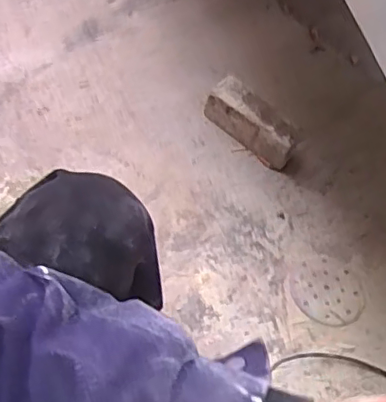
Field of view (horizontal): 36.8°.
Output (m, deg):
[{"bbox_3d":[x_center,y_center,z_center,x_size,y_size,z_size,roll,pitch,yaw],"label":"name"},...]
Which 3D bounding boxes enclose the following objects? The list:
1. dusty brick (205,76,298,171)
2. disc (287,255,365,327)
[{"bbox_3d":[0.134,-0.174,1.262,0.217,0.092,0.101,43,71,5],"label":"dusty brick"},{"bbox_3d":[0.259,0.172,1.117,0.147,0.004,0.143,6,56,-9],"label":"disc"}]

